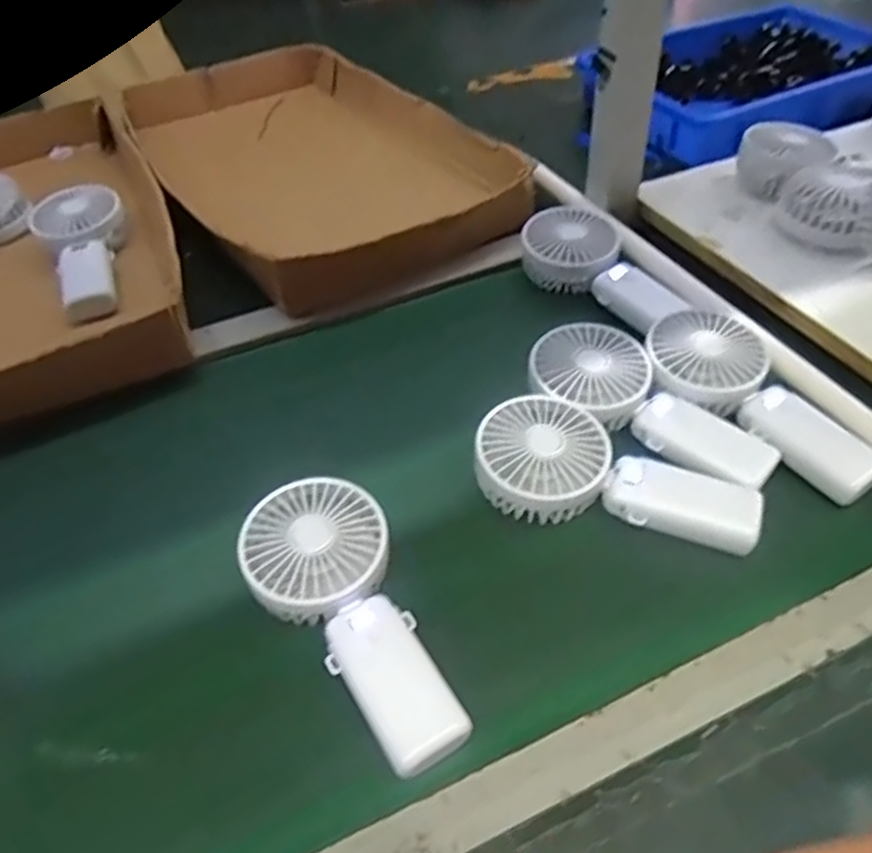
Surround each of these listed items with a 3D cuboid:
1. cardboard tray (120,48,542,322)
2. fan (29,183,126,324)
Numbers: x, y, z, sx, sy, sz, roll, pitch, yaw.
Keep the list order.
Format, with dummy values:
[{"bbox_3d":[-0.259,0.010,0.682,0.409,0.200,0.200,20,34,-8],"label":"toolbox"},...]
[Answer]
[{"bbox_3d":[-0.141,-0.307,0.835,0.315,0.080,0.511,-25,49,-19],"label":"cardboard tray"},{"bbox_3d":[-0.334,-0.169,0.694,0.086,0.053,0.159,-21,48,-16],"label":"fan"}]

